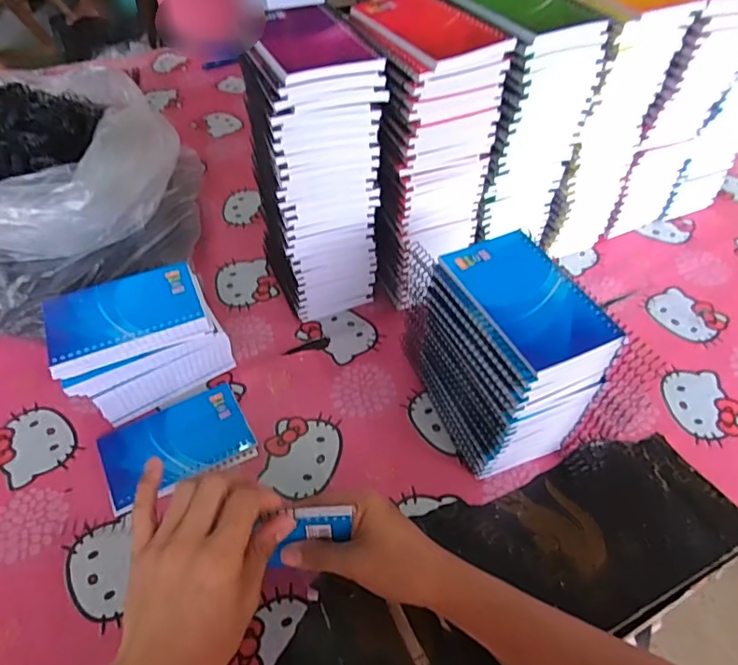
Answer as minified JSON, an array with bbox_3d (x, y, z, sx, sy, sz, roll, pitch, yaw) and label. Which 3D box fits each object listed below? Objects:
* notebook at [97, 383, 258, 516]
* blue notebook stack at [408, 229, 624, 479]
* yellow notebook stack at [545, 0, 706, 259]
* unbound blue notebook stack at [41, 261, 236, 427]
[{"bbox_3d":[-0.178,0.104,0.489,0.129,0.007,0.085,-23,52,-18],"label":"notebook"},{"bbox_3d":[0.115,0.027,0.453,0.089,0.166,0.126,-18,51,-15],"label":"blue notebook stack"},{"bbox_3d":[0.236,-0.229,0.592,0.104,0.284,0.115,-20,52,-16],"label":"yellow notebook stack"},{"bbox_3d":[-0.214,0.011,0.503,0.137,0.101,0.082,-22,52,-17],"label":"unbound blue notebook stack"}]

